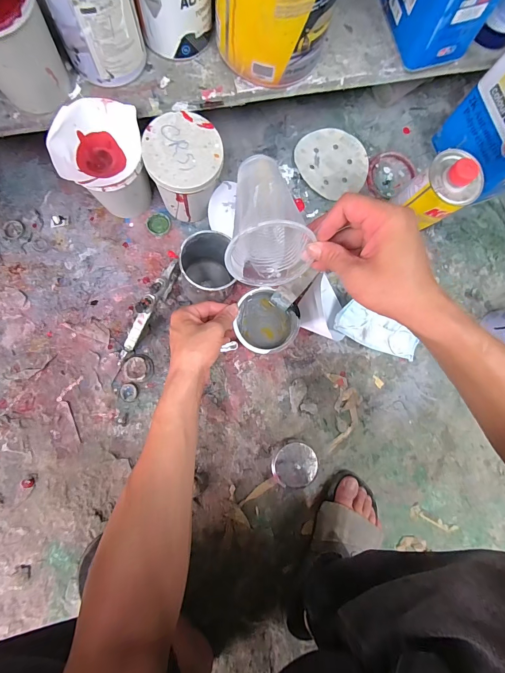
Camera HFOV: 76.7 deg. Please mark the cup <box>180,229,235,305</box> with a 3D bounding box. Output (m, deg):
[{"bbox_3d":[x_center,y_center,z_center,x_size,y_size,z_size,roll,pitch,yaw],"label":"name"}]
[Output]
[{"bbox_3d":[-0.065,-0.094,0.471,0.075,0.107,0.081,-18,86,-7],"label":"cup"}]

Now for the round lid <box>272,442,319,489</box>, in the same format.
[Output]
[{"bbox_3d":[0.071,0.215,0.543,0.074,0.026,0.070,1,84,-6],"label":"round lid"}]

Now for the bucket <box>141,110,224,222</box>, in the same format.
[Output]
[{"bbox_3d":[-0.104,-0.257,0.511,0.107,0.129,0.112,1,84,-6],"label":"bucket"}]

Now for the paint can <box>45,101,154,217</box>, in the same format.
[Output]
[{"bbox_3d":[-0.220,-0.265,0.495,0.107,0.144,0.114,1,84,-6],"label":"paint can"}]

